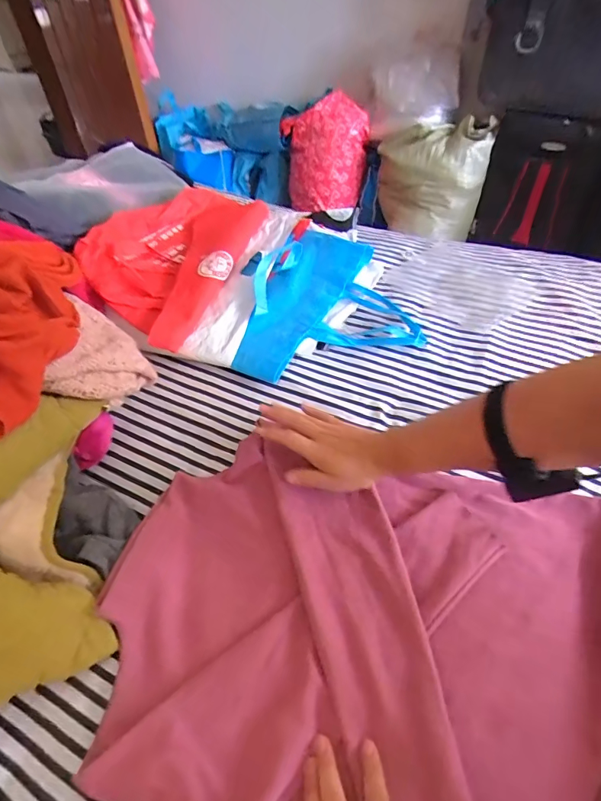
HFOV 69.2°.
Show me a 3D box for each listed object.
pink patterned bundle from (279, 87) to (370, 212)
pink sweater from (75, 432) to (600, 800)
[{"bbox_3d":[0.094,-0.912,1.642,0.308,0.372,0.133,6,49,9],"label":"pink patterned bundle"},{"bbox_3d":[0.079,0.229,0.461,0.560,0.053,0.405,7,49,13],"label":"pink sweater"}]

